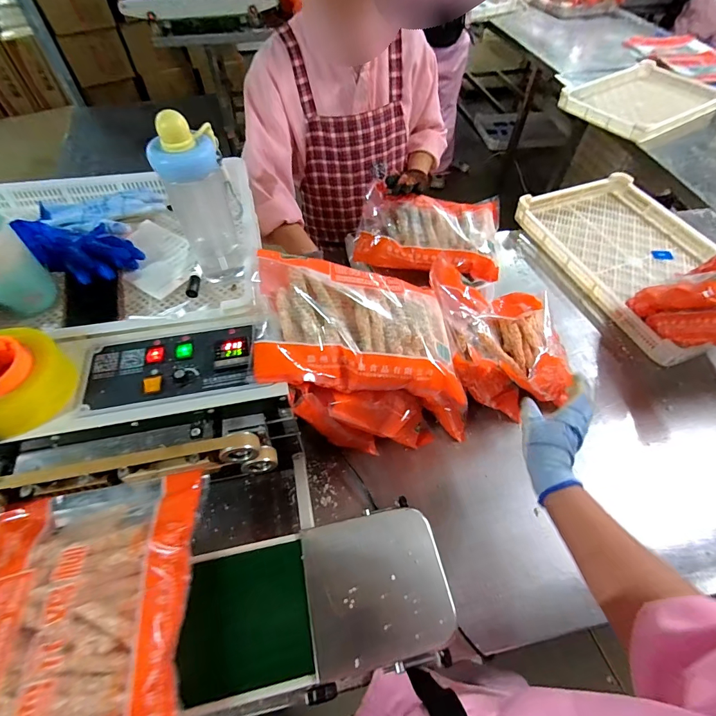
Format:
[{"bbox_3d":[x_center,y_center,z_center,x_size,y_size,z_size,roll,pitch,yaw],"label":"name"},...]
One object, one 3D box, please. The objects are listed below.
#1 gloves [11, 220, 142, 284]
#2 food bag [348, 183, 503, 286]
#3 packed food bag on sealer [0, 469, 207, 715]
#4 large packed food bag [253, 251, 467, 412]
[{"bbox_3d":[-0.456,-0.184,0.625,0.184,0.049,0.114,26,59,16],"label":"gloves"},{"bbox_3d":[0.147,-0.272,0.815,0.302,0.069,0.211,8,56,5],"label":"food bag"},{"bbox_3d":[-0.284,0.268,0.375,0.209,0.058,0.287,-7,56,-8],"label":"packed food bag on sealer"},{"bbox_3d":[0.004,-0.045,0.541,0.299,0.048,0.203,4,68,-11],"label":"large packed food bag"}]

